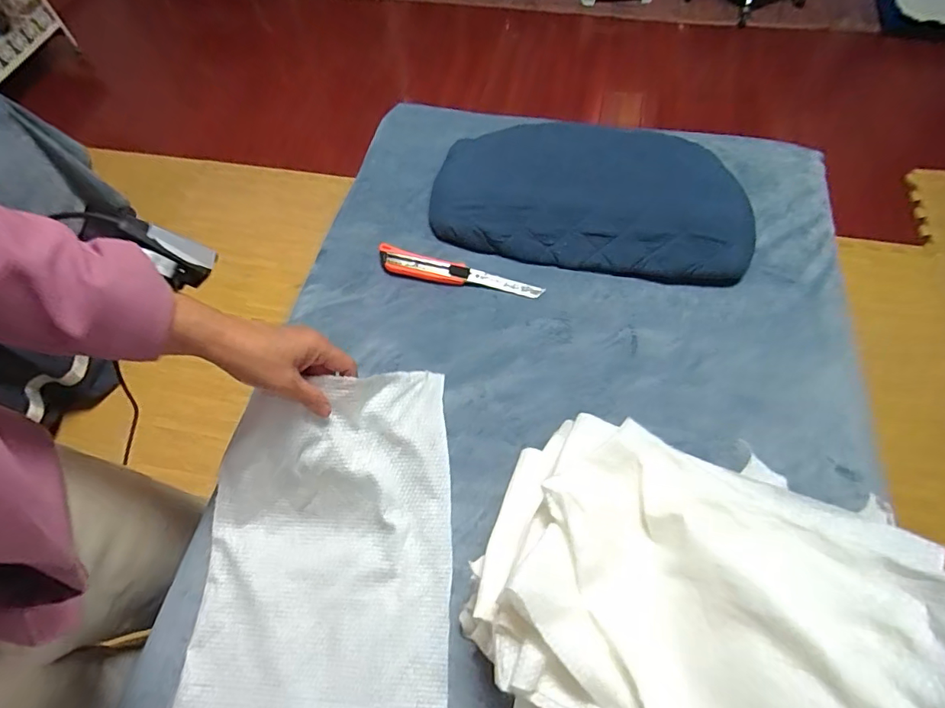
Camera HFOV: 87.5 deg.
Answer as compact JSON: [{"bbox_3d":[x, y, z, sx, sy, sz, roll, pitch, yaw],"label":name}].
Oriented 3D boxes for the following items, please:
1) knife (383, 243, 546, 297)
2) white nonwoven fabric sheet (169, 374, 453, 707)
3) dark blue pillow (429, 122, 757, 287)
[{"bbox_3d":[-0.020,-0.107,0.655,0.222,0.014,0.031,14,62,10],"label":"knife"},{"bbox_3d":[-0.143,0.224,0.431,0.242,0.100,0.431,1,61,3],"label":"white nonwoven fabric sheet"},{"bbox_3d":[0.156,-0.225,0.680,0.421,0.069,0.243,9,61,7],"label":"dark blue pillow"}]

